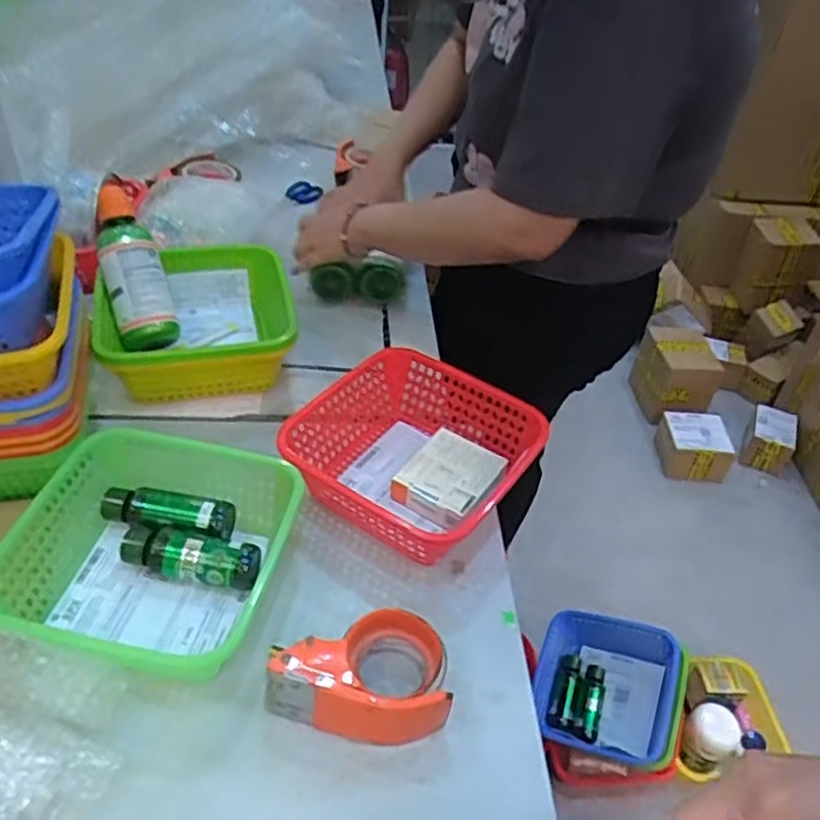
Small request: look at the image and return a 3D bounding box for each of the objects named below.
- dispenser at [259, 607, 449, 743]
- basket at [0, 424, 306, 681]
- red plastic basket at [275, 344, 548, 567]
[{"bbox_3d":[-0.040,0.216,0.595,0.142,0.067,0.095,8,42,2],"label":"dispenser"},{"bbox_3d":[-0.233,0.135,0.649,0.214,0.083,0.220,9,42,3],"label":"basket"},{"bbox_3d":[-0.002,0.048,0.771,0.223,0.085,0.215,26,45,21],"label":"red plastic basket"}]

